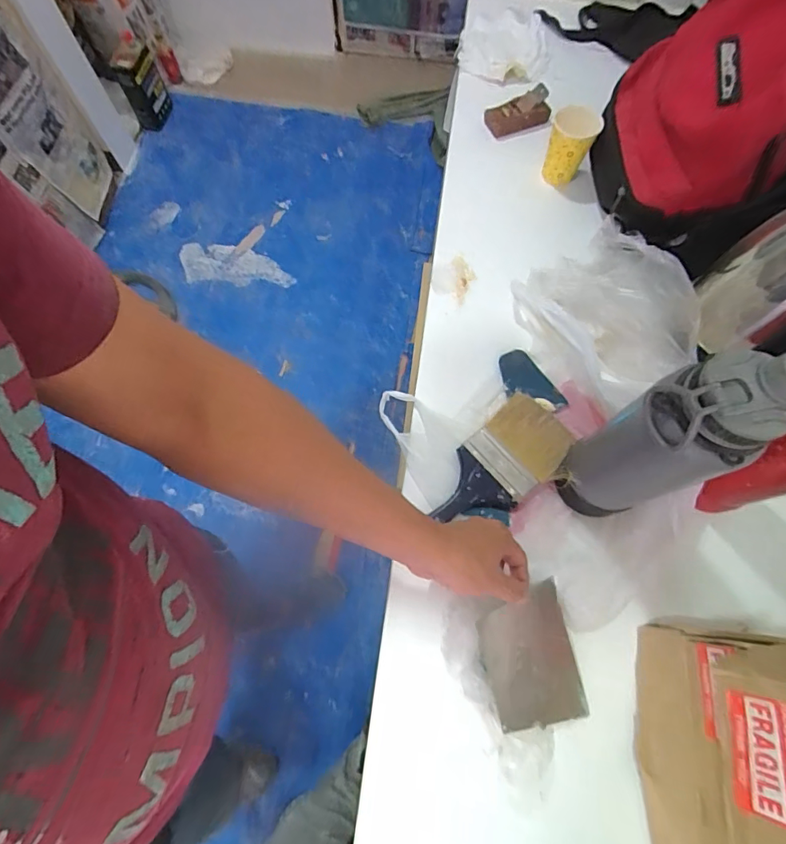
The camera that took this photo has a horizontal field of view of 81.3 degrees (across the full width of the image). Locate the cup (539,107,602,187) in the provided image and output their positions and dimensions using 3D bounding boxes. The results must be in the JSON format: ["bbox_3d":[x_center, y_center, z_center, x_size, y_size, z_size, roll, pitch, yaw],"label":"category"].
[{"bbox_3d":[0.274,-0.427,0.732,0.065,0.117,0.067,0,69,-1],"label":"cup"}]

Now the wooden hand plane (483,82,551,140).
[{"bbox_3d":[0.217,-0.532,0.787,0.108,0.047,0.062,-22,71,-9],"label":"wooden hand plane"}]

